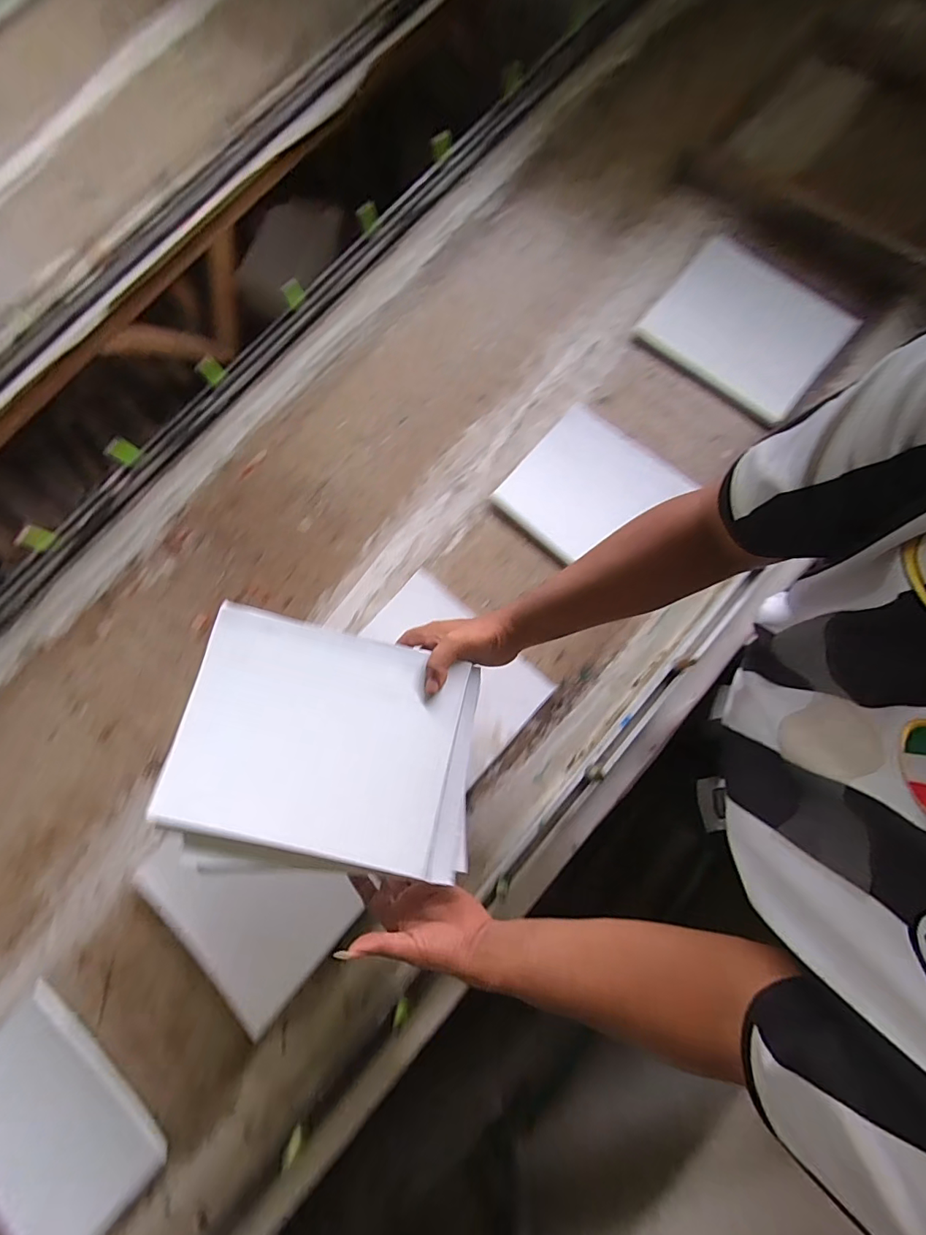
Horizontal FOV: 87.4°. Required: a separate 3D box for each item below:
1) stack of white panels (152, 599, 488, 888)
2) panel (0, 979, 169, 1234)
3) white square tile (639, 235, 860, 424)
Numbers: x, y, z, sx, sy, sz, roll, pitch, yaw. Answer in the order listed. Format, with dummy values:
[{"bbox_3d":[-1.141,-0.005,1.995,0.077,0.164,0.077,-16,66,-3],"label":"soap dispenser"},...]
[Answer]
[{"bbox_3d":[-0.134,0.135,0.502,0.295,0.019,0.239,14,75,-8],"label":"stack of white panels"},{"bbox_3d":[-0.542,0.668,0.631,0.282,0.030,0.222,38,83,11],"label":"panel"},{"bbox_3d":[0.465,-0.475,0.794,0.274,0.031,0.211,40,97,7],"label":"white square tile"}]

